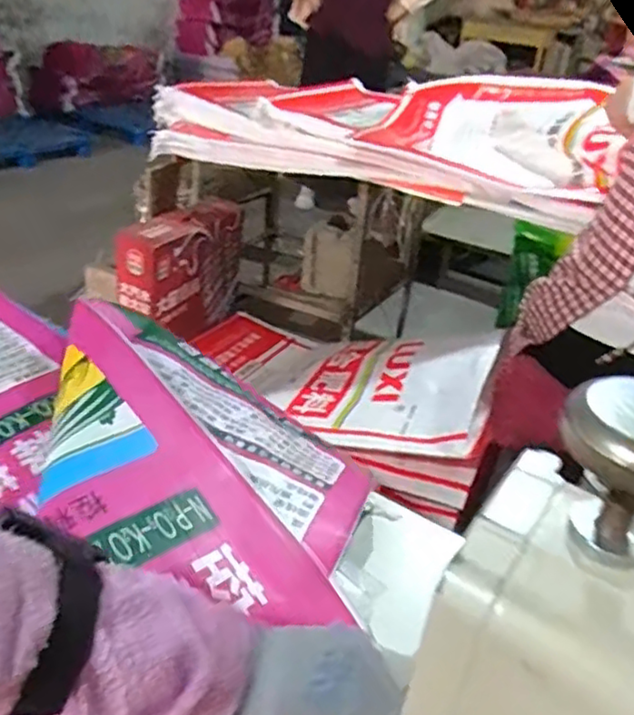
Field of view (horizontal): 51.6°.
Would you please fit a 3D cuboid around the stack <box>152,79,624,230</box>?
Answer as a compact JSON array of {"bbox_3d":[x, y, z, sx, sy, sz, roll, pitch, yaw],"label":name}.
[{"bbox_3d":[0.186,-0.613,1.709,1.110,0.206,0.615,18,33,19],"label":"stack"}]

